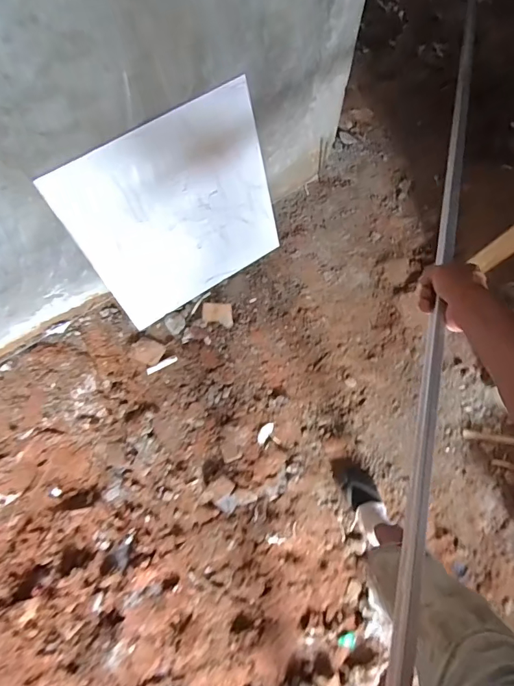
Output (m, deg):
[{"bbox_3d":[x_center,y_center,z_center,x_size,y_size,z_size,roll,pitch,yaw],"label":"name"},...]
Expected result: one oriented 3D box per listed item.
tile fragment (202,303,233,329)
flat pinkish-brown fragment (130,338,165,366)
[{"bbox_3d":[-0.138,-0.102,1.448,0.111,0.021,0.078,9,87,0],"label":"tile fragment"},{"bbox_3d":[-0.380,0.030,1.438,0.110,0.019,0.088,21,65,12],"label":"flat pinkish-brown fragment"}]

